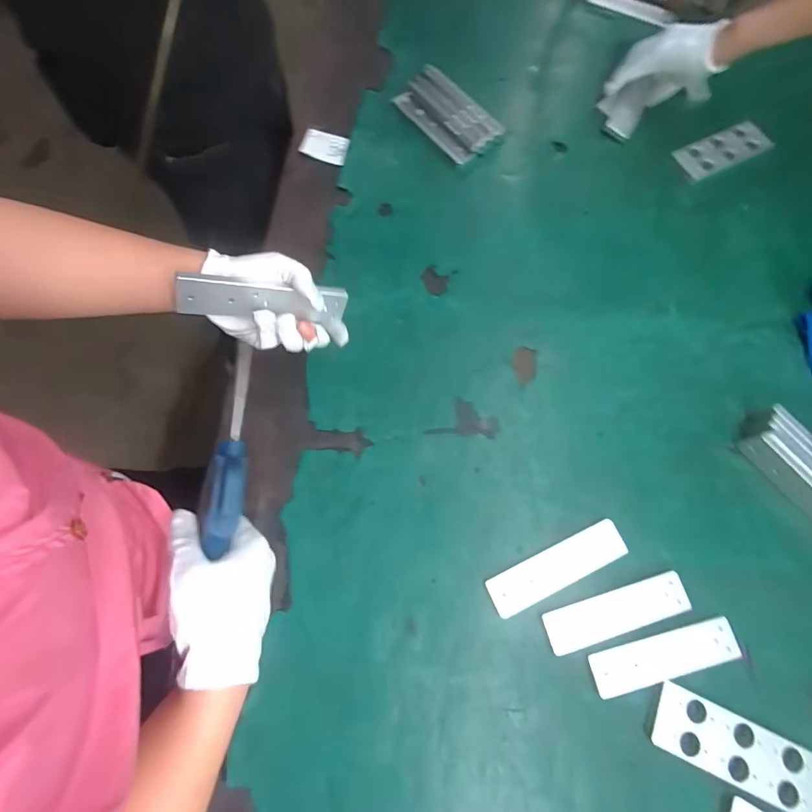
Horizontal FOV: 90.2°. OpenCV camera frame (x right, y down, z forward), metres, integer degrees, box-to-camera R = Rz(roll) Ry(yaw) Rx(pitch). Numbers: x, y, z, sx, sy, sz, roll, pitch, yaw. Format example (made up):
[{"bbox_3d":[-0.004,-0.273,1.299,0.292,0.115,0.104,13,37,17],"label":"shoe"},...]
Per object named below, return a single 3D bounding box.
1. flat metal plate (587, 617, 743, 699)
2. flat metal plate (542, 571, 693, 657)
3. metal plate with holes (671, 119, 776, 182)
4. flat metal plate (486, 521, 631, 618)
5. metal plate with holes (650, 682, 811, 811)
[{"bbox_3d":[0.263,0.254,0.409,0.153,0.004,0.039,-12,73,-6],"label":"flat metal plate"},{"bbox_3d":[0.220,0.216,0.420,0.154,0.004,0.041,-15,73,-7],"label":"flat metal plate"},{"bbox_3d":[0.497,-0.402,0.636,0.158,0.007,0.061,-24,85,-7],"label":"metal plate with holes"},{"bbox_3d":[0.162,0.173,0.432,0.155,0.005,0.041,-23,74,-9],"label":"flat metal plate"},{"bbox_3d":[0.318,0.330,0.386,0.161,0.005,0.055,24,72,6],"label":"metal plate with holes"}]

